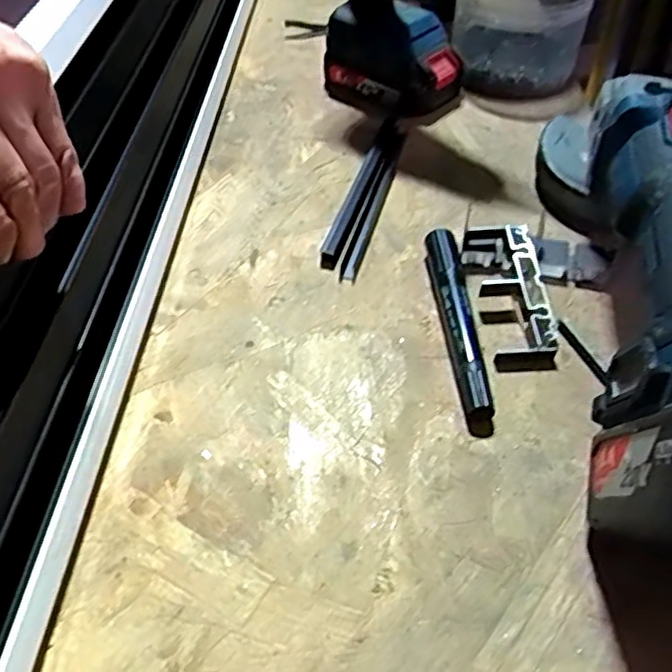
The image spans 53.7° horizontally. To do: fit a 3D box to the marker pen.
[{"bbox_3d":[0.071,-0.008,0.384,0.018,0.020,0.142,-2,48,-1],"label":"marker pen"}]

